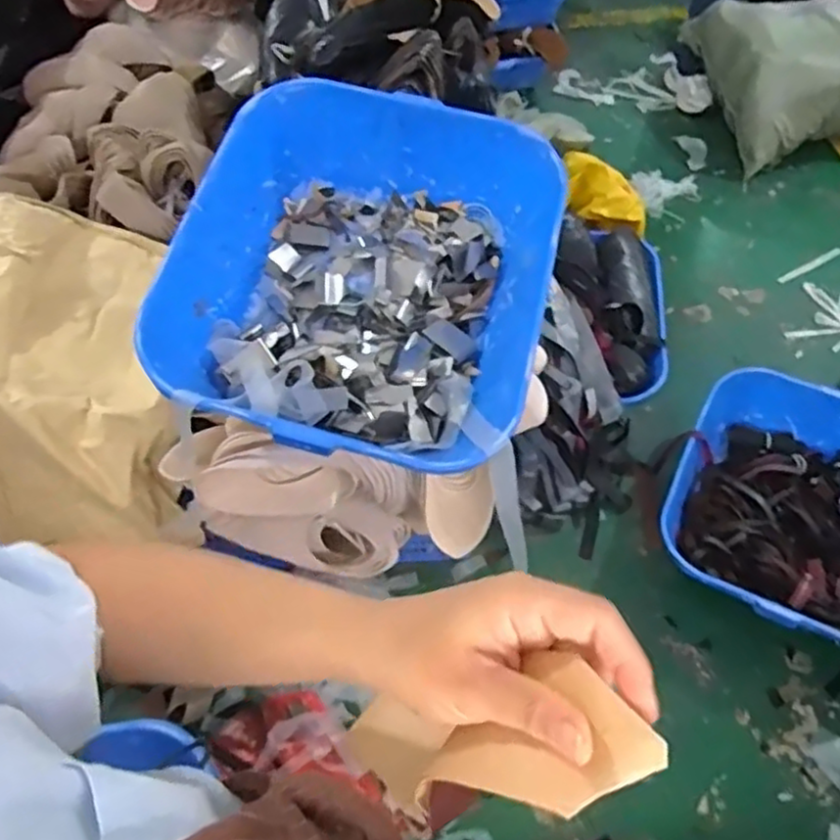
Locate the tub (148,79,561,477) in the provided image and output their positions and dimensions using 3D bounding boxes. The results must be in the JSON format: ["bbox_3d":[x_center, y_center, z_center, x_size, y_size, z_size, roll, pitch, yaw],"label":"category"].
[{"bbox_3d":[-0.073,-0.213,1.022,0.514,0.220,0.596,12,56,11],"label":"tub"}]

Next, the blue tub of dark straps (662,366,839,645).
[{"bbox_3d":[0.806,0.179,1.448,0.508,0.128,0.564,22,59,17],"label":"blue tub of dark straps"}]

